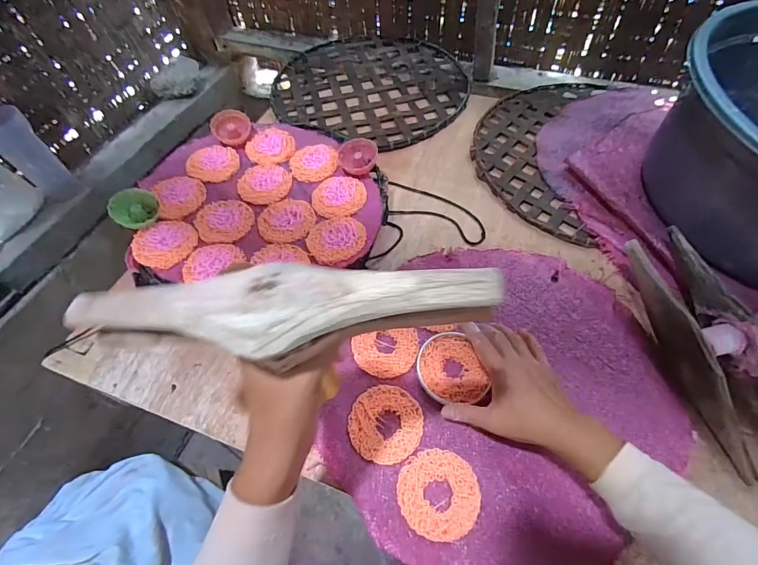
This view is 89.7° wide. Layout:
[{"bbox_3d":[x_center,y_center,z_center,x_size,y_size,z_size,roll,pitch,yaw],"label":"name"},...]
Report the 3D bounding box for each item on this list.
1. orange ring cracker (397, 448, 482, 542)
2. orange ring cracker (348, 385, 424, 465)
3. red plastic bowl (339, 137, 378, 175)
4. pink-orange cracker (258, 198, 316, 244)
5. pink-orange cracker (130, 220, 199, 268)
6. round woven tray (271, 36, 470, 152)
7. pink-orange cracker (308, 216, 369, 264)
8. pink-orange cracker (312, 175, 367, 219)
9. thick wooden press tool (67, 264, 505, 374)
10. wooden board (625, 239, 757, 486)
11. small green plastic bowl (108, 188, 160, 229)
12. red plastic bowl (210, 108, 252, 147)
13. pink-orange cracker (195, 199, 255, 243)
[{"bbox_3d":[0.059,0.208,0.377,0.078,0.006,0.078,-11,57,-3],"label":"orange ring cracker"},{"bbox_3d":[0.007,0.153,0.416,0.078,0.007,0.079,1,57,4],"label":"orange ring cracker"},{"bbox_3d":[-0.033,-0.195,0.594,0.059,0.024,0.059,-1,84,6],"label":"red plastic bowl"},{"bbox_3d":[-0.131,-0.089,0.538,0.076,0.004,0.078,-16,58,-7],"label":"pink-orange cracker"},{"bbox_3d":[-0.289,-0.054,0.515,0.073,0.015,0.078,-2,57,2],"label":"pink-orange cracker"},{"bbox_3d":[-0.025,-0.404,0.785,0.394,0.021,0.406,-1,56,2],"label":"round woven tray"},{"bbox_3d":[-0.057,-0.058,0.511,0.077,0.007,0.081,-2,57,2],"label":"pink-orange cracker"},{"bbox_3d":[-0.060,-0.128,0.562,0.077,0.007,0.081,-2,57,2],"label":"pink-orange cracker"},{"bbox_3d":[-0.065,0.021,0.237,0.267,0.035,0.056,-3,57,8],"label":"thick wooden press tool"},{"bbox_3d":[0.338,0.075,0.422,0.022,0.047,0.261,-12,72,-4],"label":"wooden board"},{"bbox_3d":[-0.331,-0.100,0.519,0.056,0.032,0.056,-2,57,2],"label":"small green plastic bowl"},{"bbox_3d":[-0.243,-0.257,0.631,0.064,0.023,0.064,-3,75,10],"label":"red plastic bowl"},{"bbox_3d":[-0.221,-0.090,0.544,0.077,0.010,0.076,-2,57,2],"label":"pink-orange cracker"}]

